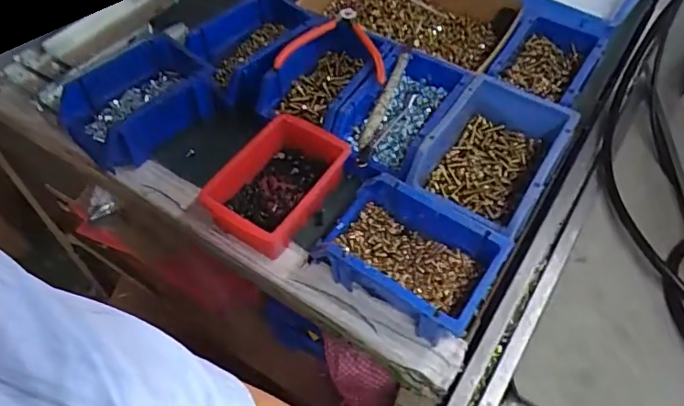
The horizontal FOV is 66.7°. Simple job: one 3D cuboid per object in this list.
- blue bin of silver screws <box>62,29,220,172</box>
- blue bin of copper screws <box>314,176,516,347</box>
[{"bbox_3d":[-0.250,-0.124,0.624,0.144,0.061,0.159,36,63,26],"label":"blue bin of silver screws"},{"bbox_3d":[0.063,0.052,0.498,0.156,0.076,0.107,30,61,20],"label":"blue bin of copper screws"}]

